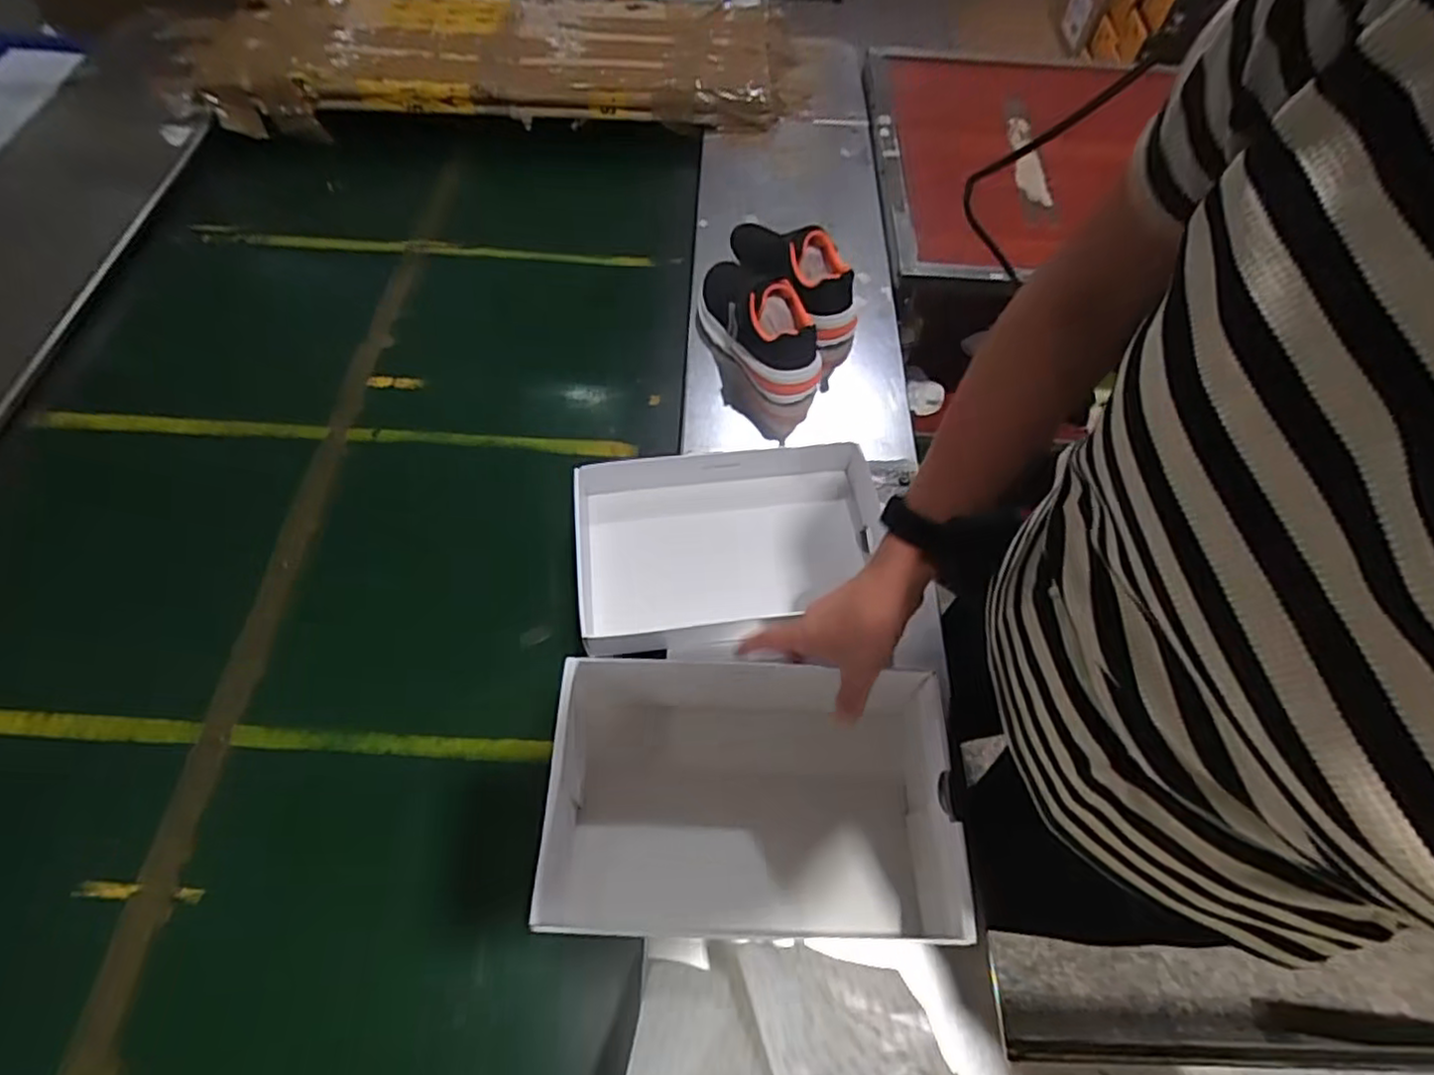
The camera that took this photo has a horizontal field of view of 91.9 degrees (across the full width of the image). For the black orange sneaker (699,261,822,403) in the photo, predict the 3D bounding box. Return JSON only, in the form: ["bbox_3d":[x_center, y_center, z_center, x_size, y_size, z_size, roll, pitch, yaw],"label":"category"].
[{"bbox_3d":[0.046,-0.261,0.829,0.086,0.100,0.204,-28,63,-17],"label":"black orange sneaker"}]

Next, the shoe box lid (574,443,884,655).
[{"bbox_3d":[0.013,0.009,0.742,0.312,0.037,0.195,-5,91,-8],"label":"shoe box lid"}]

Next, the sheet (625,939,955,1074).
[{"bbox_3d":[0.034,0.300,0.412,0.182,0.031,0.128,-14,16,7],"label":"sheet"}]

